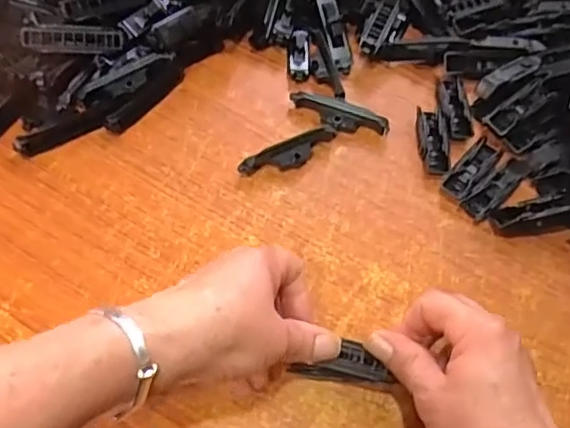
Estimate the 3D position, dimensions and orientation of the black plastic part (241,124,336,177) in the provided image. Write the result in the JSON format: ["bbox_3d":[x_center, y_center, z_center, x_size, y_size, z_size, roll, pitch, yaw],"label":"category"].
[{"bbox_3d":[0.005,-0.046,0.468,0.082,0.019,0.019,-25,66,-17],"label":"black plastic part"}]

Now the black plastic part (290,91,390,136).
[{"bbox_3d":[0.042,-0.078,0.491,0.081,0.020,0.020,20,61,7],"label":"black plastic part"}]

